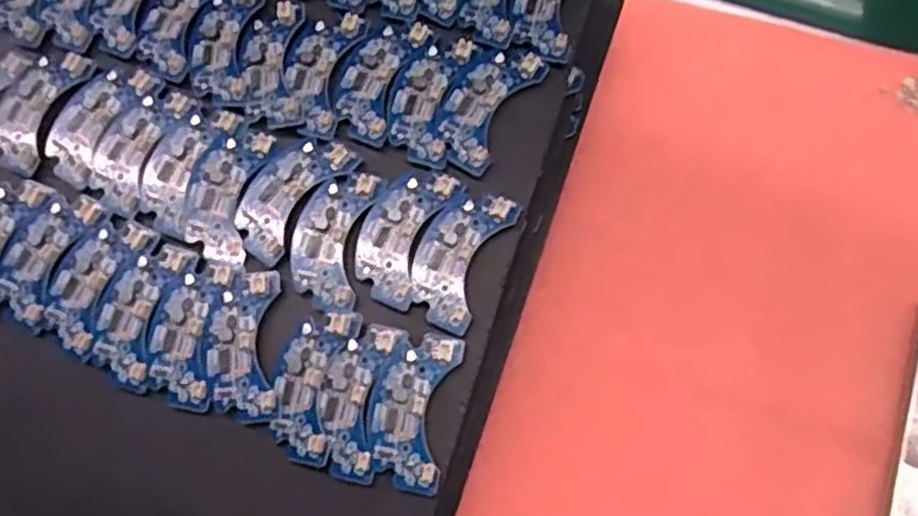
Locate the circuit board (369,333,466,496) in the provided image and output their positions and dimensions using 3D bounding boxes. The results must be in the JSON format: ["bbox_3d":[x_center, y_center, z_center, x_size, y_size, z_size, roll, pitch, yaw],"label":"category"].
[{"bbox_3d":[-0.020,0.064,0.327,0.033,0.005,0.065,12,76,5],"label":"circuit board"}]

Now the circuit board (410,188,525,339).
[{"bbox_3d":[-0.001,-0.001,0.342,0.035,0.007,0.063,23,77,8],"label":"circuit board"}]

